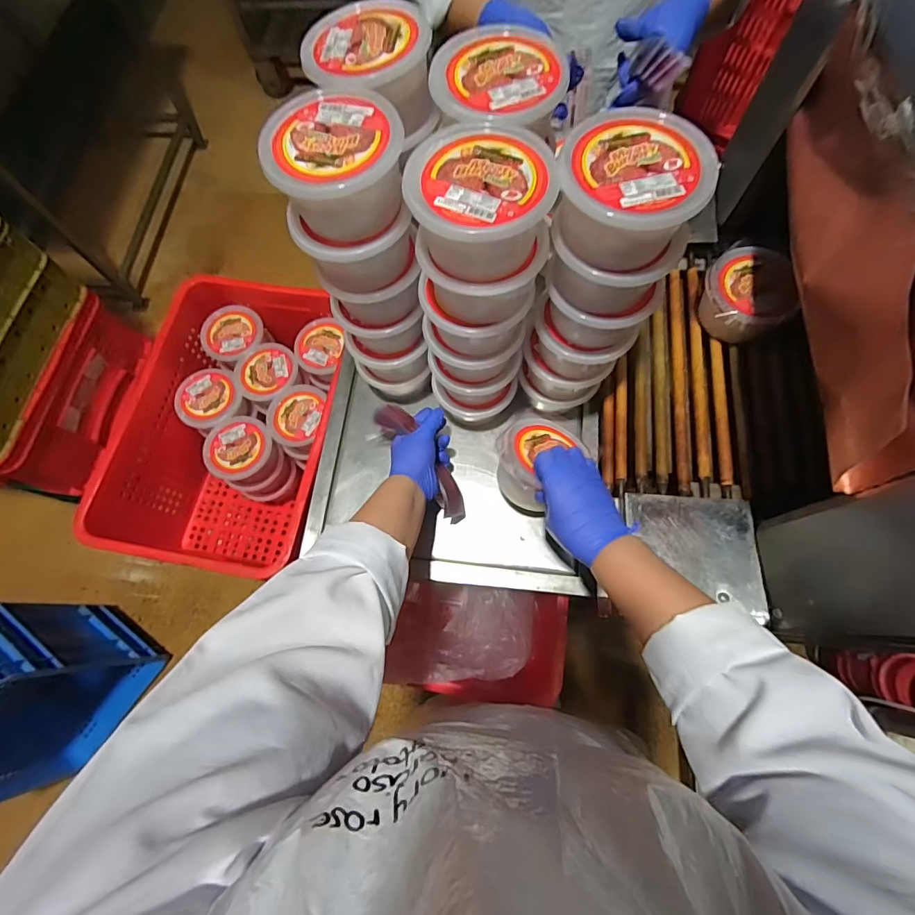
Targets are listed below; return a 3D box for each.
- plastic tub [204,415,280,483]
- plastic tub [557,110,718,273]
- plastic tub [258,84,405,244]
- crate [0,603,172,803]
[{"bbox_3d":[-0.399,-0.016,0.827,0.122,0.055,0.114,-1,72,2],"label":"plastic tub"},{"bbox_3d":[0.140,-0.218,0.375,0.116,0.060,0.109,5,72,4],"label":"plastic tub"},{"bbox_3d":[-0.104,-0.257,0.399,0.111,0.056,0.109,-1,72,2],"label":"plastic tub"},{"bbox_3d":[-1.060,0.559,1.069,0.260,0.488,0.405,32,76,12],"label":"crate"}]

